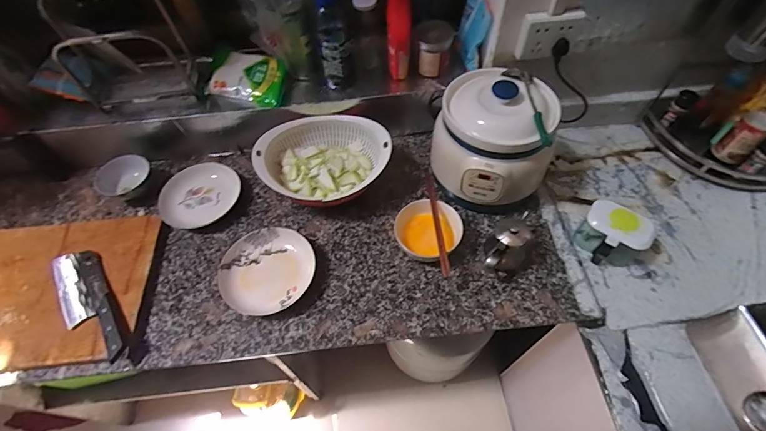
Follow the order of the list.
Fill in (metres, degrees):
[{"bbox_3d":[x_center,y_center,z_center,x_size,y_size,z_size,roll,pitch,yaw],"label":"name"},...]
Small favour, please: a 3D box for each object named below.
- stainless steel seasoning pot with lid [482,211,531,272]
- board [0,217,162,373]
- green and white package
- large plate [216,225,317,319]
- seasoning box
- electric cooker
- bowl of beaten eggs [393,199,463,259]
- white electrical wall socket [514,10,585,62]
[{"bbox_3d":[0.232,0.066,0.717,0.081,0.110,0.088,11,57,9],"label":"stainless steel seasoning pot with lid"},{"bbox_3d":[-0.644,0.143,0.739,0.385,0.029,0.285,-5,56,-2],"label":"board"},{"bbox_3d":[-0.311,-0.320,0.894,0.179,0.062,0.148,1,56,2],"label":"green and white package"},{"bbox_3d":[-0.225,0.106,0.754,0.180,0.036,0.164,-1,56,1],"label":"large plate"},{"bbox_3d":[0.444,0.040,0.750,0.116,0.088,0.088,36,64,22],"label":"seasoning box"},{"bbox_3d":[0.213,-0.145,0.784,0.200,0.245,0.212,-1,56,1],"label":"electric cooker"},{"bbox_3d":[0.091,0.032,0.772,0.126,0.068,0.110,22,60,15],"label":"bowl of beaten eggs"},{"bbox_3d":[0.326,-0.348,0.748,0.121,0.082,0.023,-7,57,-3],"label":"white electrical wall socket"}]

